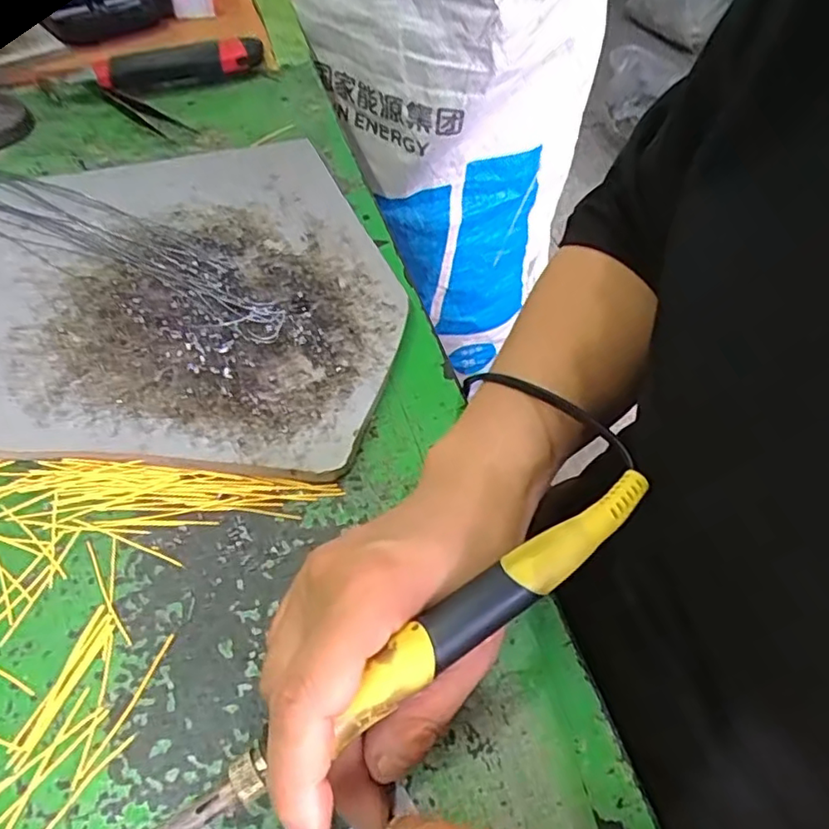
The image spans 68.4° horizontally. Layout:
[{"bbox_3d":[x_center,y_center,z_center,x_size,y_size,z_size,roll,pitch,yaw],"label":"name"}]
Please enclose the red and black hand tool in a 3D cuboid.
[{"bbox_3d":[-0.195,-0.296,0.514,0.133,0.029,0.030,-22,57,-20],"label":"red and black hand tool"}]

